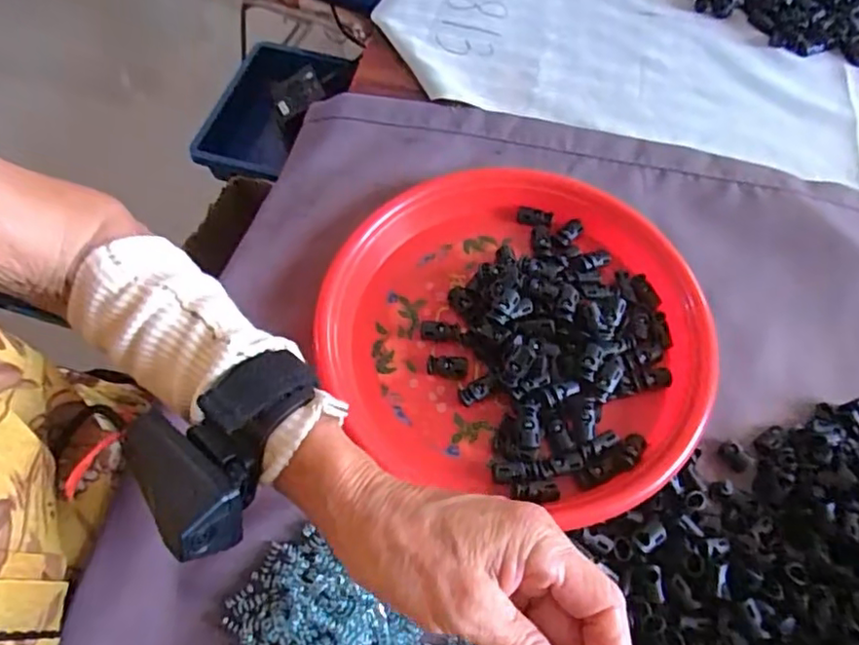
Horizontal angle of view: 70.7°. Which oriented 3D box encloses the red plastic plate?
[{"bbox_3d":[0.062,-0.008,0.412,0.247,0.025,0.246,0,63,0],"label":"red plastic plate"}]

